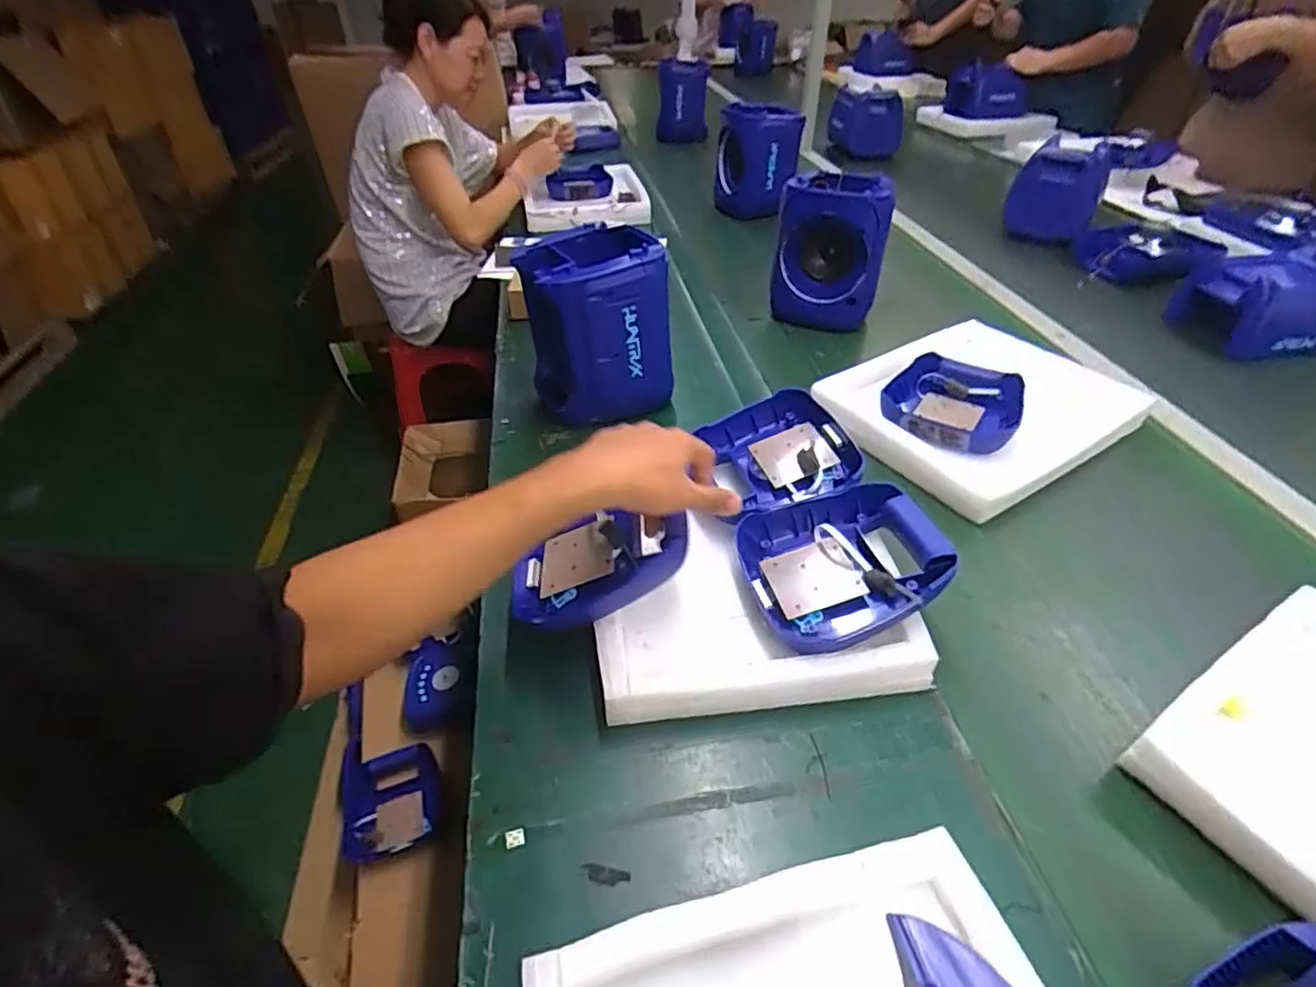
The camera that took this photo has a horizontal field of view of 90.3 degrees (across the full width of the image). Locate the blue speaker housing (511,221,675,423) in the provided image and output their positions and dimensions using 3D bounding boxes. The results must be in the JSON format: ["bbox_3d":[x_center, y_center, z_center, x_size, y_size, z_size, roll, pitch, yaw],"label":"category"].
[{"bbox_3d":[-0.083,-0.222,0.885,0.186,0.226,0.139,-5,40,-10],"label":"blue speaker housing"}]

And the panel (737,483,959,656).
[{"bbox_3d":[0.176,0.061,0.621,0.174,0.065,0.168,-5,40,-13],"label":"panel"}]

